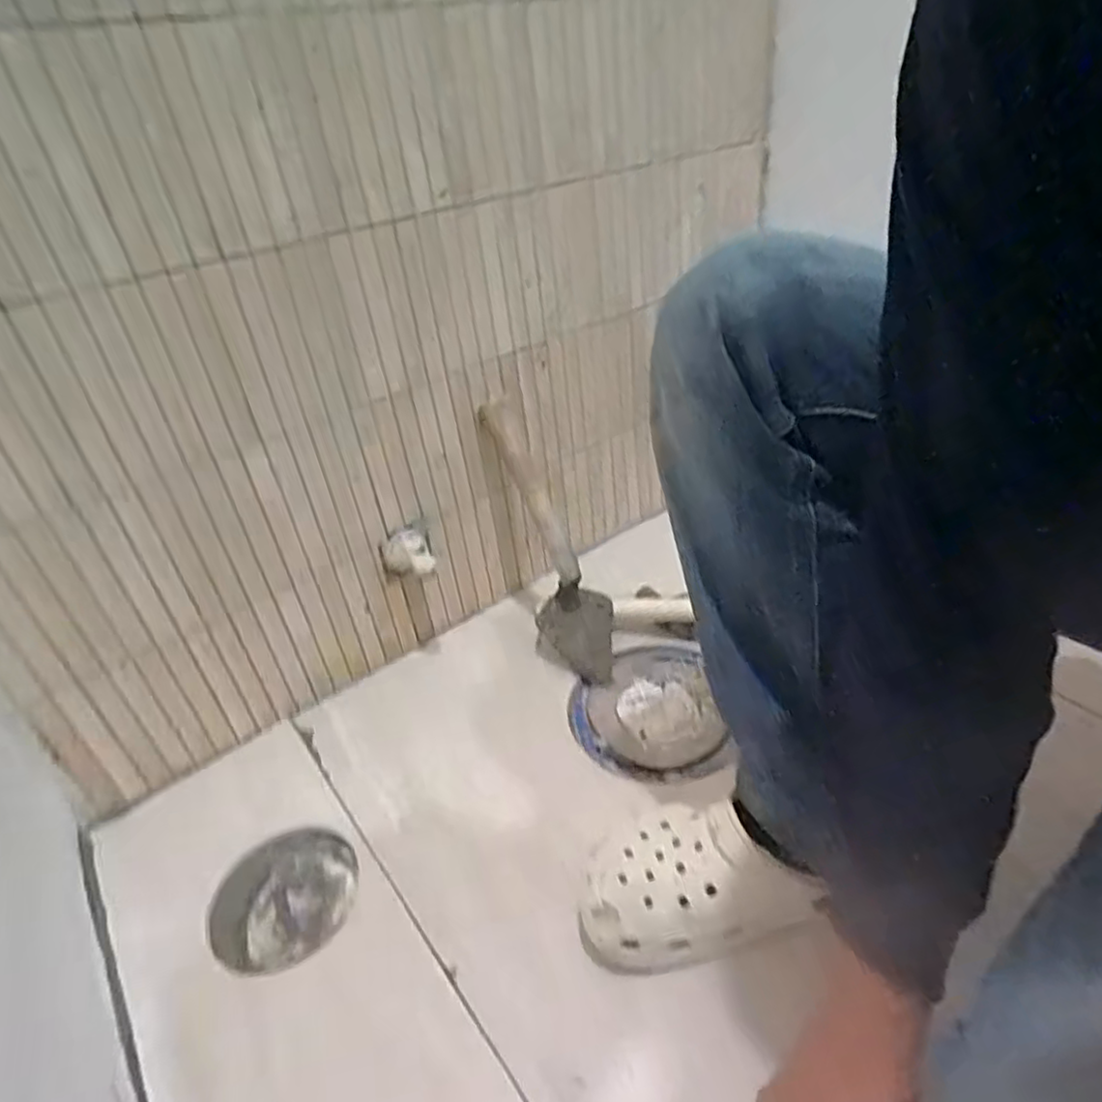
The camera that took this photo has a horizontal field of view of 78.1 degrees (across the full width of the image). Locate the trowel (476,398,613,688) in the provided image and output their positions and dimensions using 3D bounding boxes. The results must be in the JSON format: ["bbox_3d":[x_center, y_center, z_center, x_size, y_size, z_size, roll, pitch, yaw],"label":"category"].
[{"bbox_3d":[-0.003,-0.008,0.780,0.091,0.326,0.074,-21,2,-23],"label":"trowel"}]

